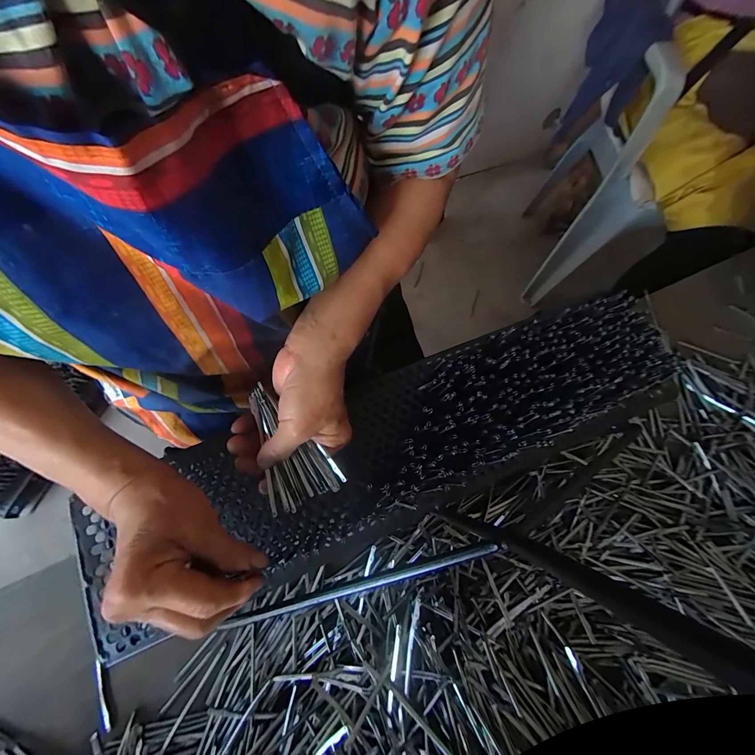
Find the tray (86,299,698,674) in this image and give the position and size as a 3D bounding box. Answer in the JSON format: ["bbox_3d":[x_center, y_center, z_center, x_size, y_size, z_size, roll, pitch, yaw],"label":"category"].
[{"bbox_3d":[0.023,0.059,0.319,0.575,0.038,0.134,-24,71,-7],"label":"tray"}]

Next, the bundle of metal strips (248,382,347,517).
[{"bbox_3d":[-0.077,0.058,0.294,0.065,0.028,0.105,-21,71,-9],"label":"bundle of metal strips"}]

